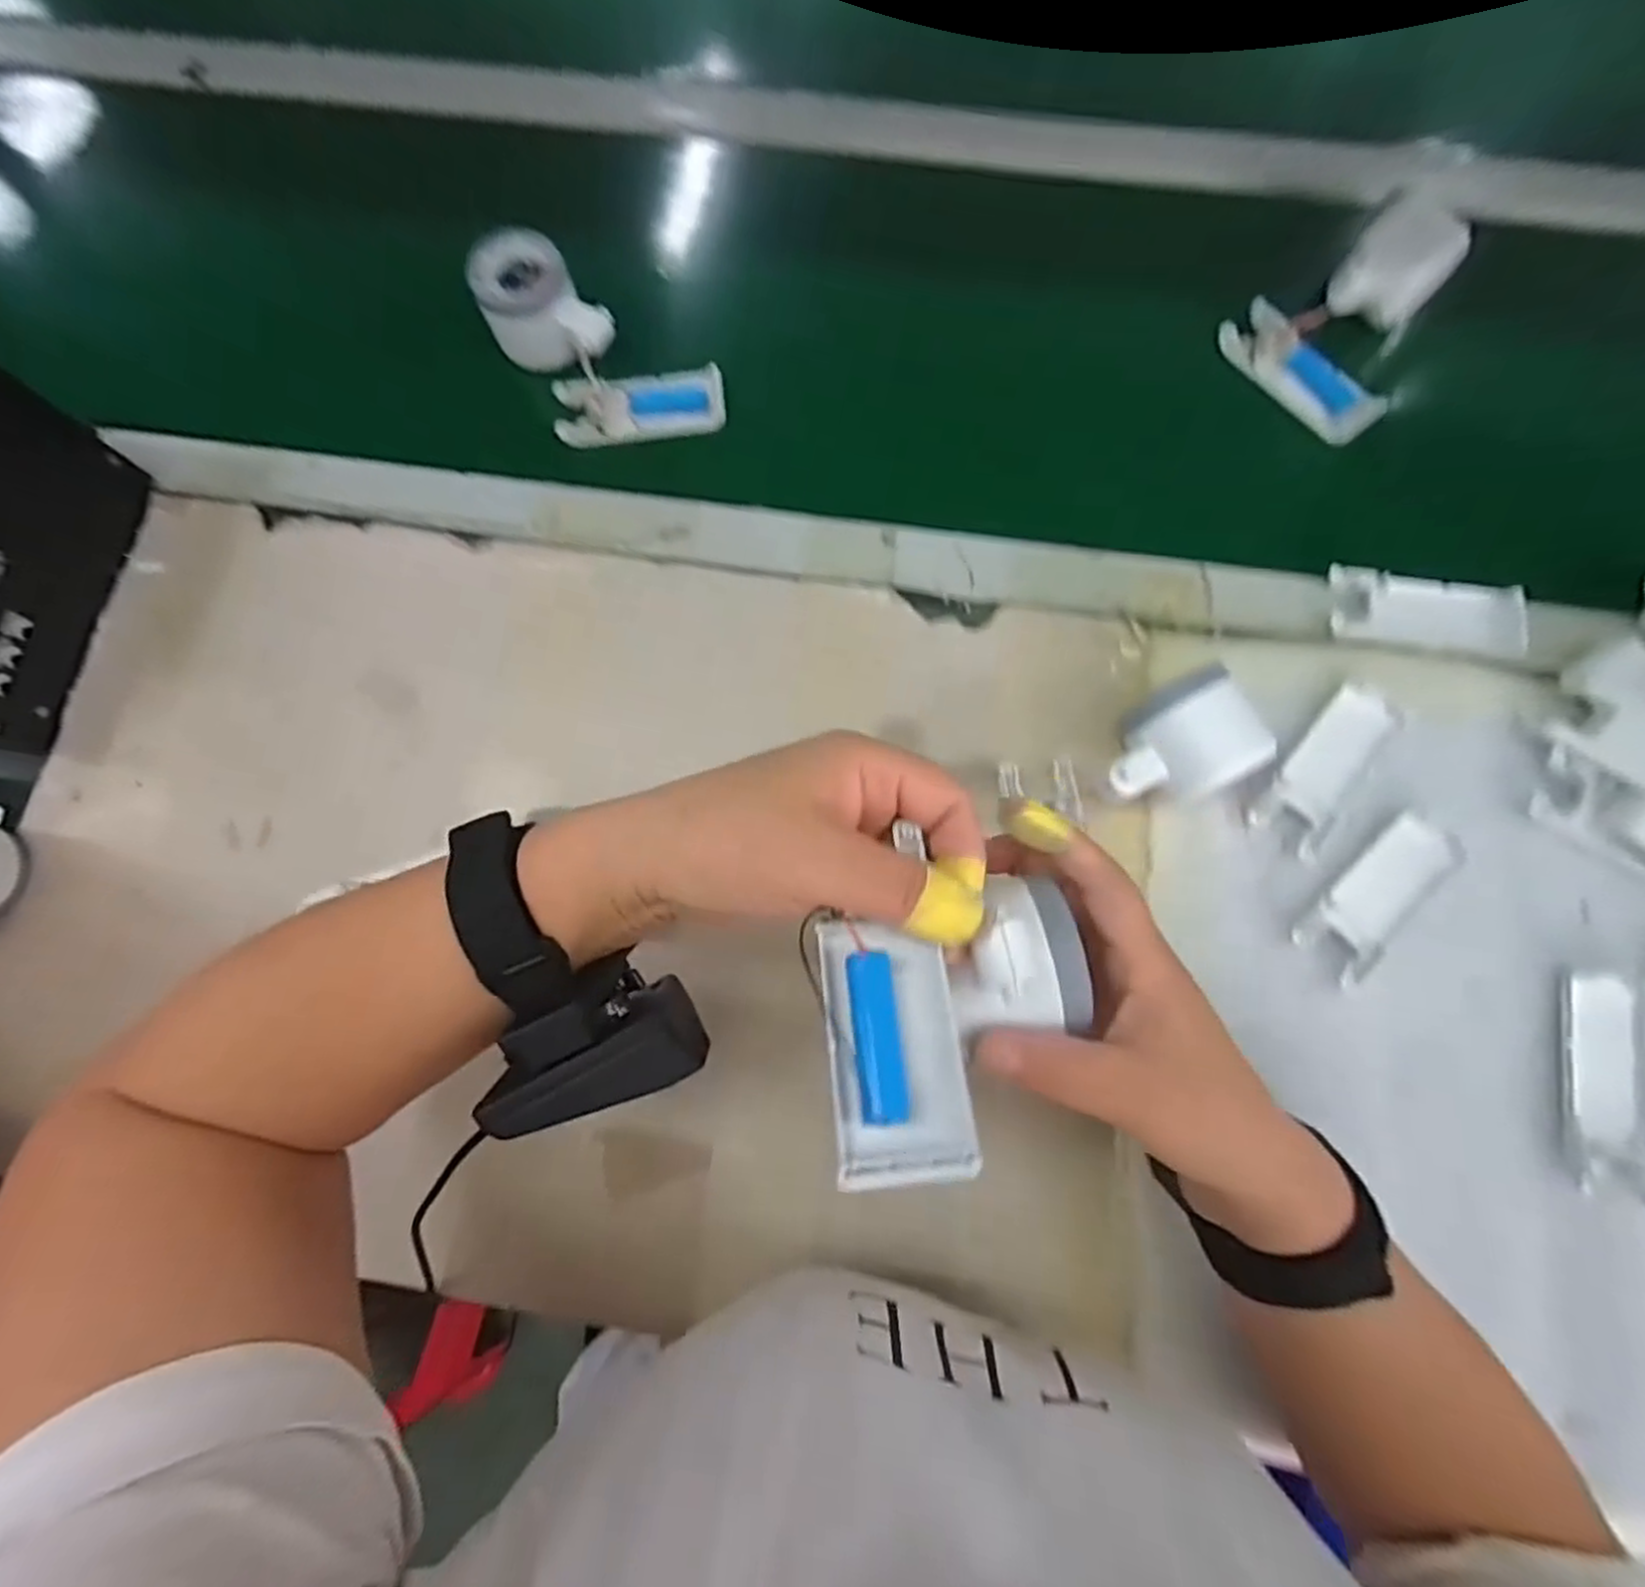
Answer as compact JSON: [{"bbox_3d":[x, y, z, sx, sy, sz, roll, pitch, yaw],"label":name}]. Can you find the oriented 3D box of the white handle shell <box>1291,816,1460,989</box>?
[{"bbox_3d":[0.297,0.055,0.399,0.101,0.011,0.037,-42,78,-10],"label":"white handle shell"}]

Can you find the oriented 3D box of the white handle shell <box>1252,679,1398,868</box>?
[{"bbox_3d":[0.280,-0.014,0.415,0.036,0.013,0.100,36,78,10],"label":"white handle shell"}]

